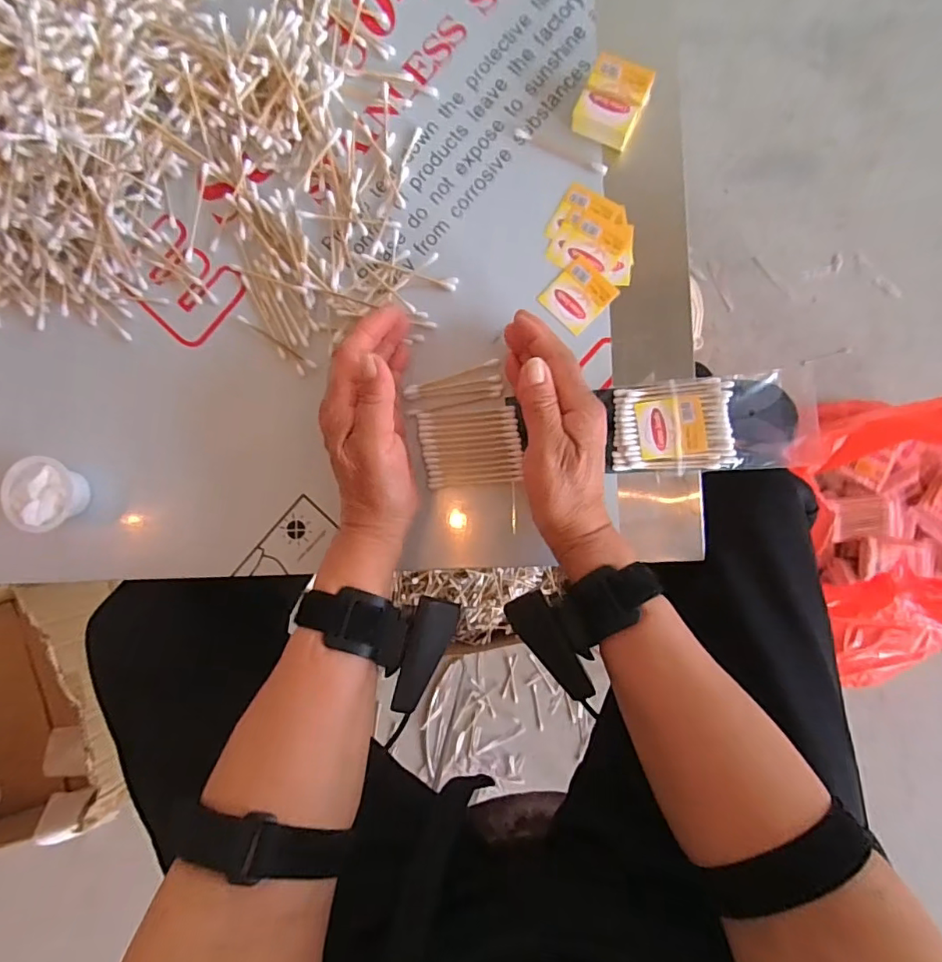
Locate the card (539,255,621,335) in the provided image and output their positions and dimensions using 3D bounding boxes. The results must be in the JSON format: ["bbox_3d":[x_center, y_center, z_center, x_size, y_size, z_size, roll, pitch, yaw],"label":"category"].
[{"bbox_3d":[0.077,-0.134,0.376,0.040,0.004,0.044,45,93,3],"label":"card"}]

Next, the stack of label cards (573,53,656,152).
[{"bbox_3d":[0.097,-0.259,0.362,0.041,0.026,0.048,27,92,4],"label":"stack of label cards"}]

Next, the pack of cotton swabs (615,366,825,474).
[{"bbox_3d":[0.167,-0.040,0.360,0.133,0.011,0.064,-4,88,5],"label":"pack of cotton swabs"}]

